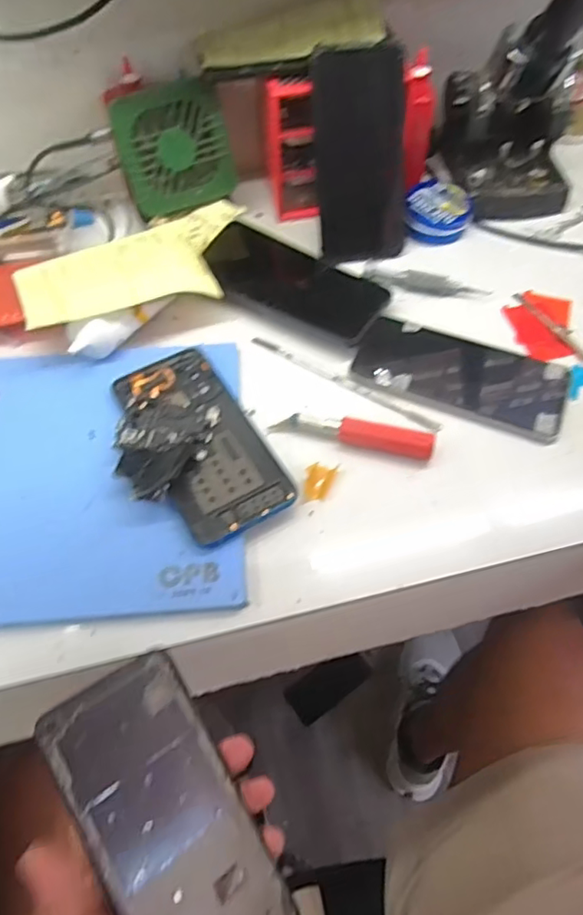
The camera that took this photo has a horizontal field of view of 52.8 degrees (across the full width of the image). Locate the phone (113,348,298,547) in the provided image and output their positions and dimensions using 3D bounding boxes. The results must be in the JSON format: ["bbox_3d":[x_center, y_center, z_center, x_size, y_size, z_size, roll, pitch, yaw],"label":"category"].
[{"bbox_3d":[-0.073,-0.013,0.414,0.093,0.023,0.161,-25,61,-15],"label":"phone"}]

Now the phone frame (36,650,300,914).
[{"bbox_3d":[-0.058,0.181,0.289,0.072,0.004,0.155,-24,81,-38],"label":"phone frame"}]

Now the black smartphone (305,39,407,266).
[{"bbox_3d":[0.061,-0.258,0.507,0.077,0.163,0.017,-11,28,-8],"label":"black smartphone"}]

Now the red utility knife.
[{"bbox_3d":[0.044,-0.017,0.419,0.113,0.017,0.017,13,59,8],"label":"red utility knife"}]

